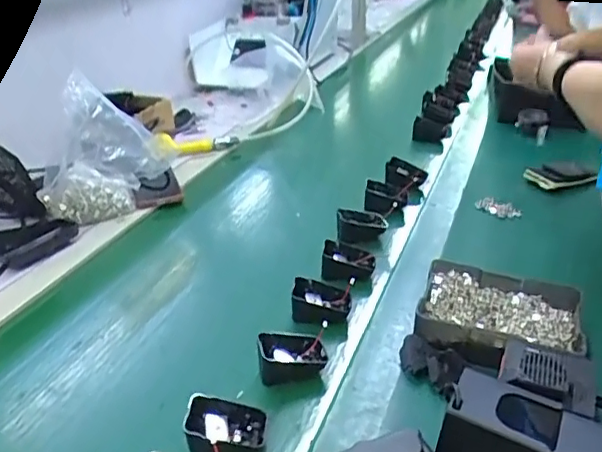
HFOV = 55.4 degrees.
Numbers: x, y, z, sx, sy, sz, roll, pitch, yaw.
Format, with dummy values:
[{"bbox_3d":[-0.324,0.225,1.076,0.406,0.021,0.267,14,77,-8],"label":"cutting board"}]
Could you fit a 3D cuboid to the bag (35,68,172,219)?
[{"bbox_3d":[-0.315,-0.122,0.870,0.175,0.192,0.101,-17,32,-22],"label":"bag"}]

